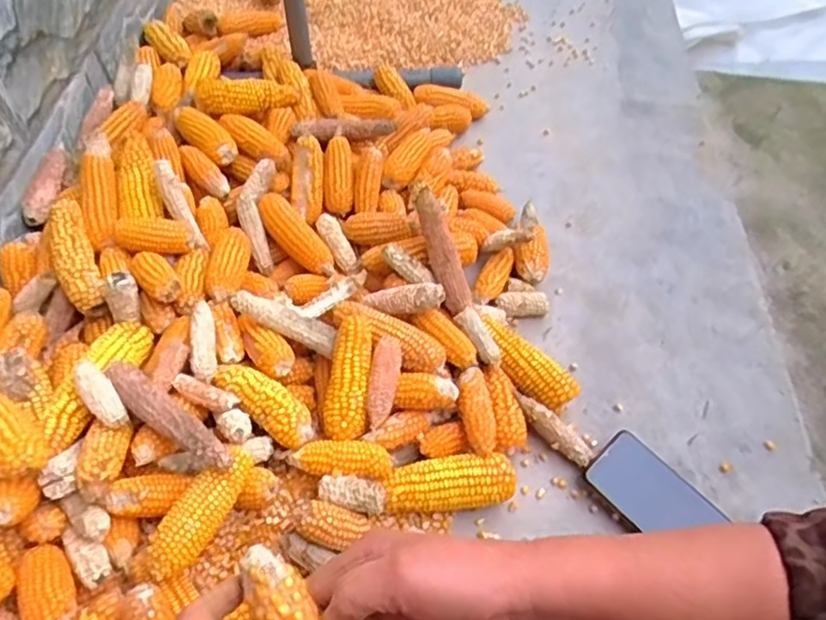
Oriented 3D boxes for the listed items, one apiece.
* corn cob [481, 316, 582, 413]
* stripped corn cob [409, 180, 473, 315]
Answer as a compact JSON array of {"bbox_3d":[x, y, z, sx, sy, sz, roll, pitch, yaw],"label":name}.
[{"bbox_3d":[0.125,0.062,0.705,0.048,0.048,0.129,-33,61,-20],"label":"corn cob"},{"bbox_3d":[0.032,-0.074,0.720,0.028,0.024,0.155,-19,88,-12],"label":"stripped corn cob"}]

